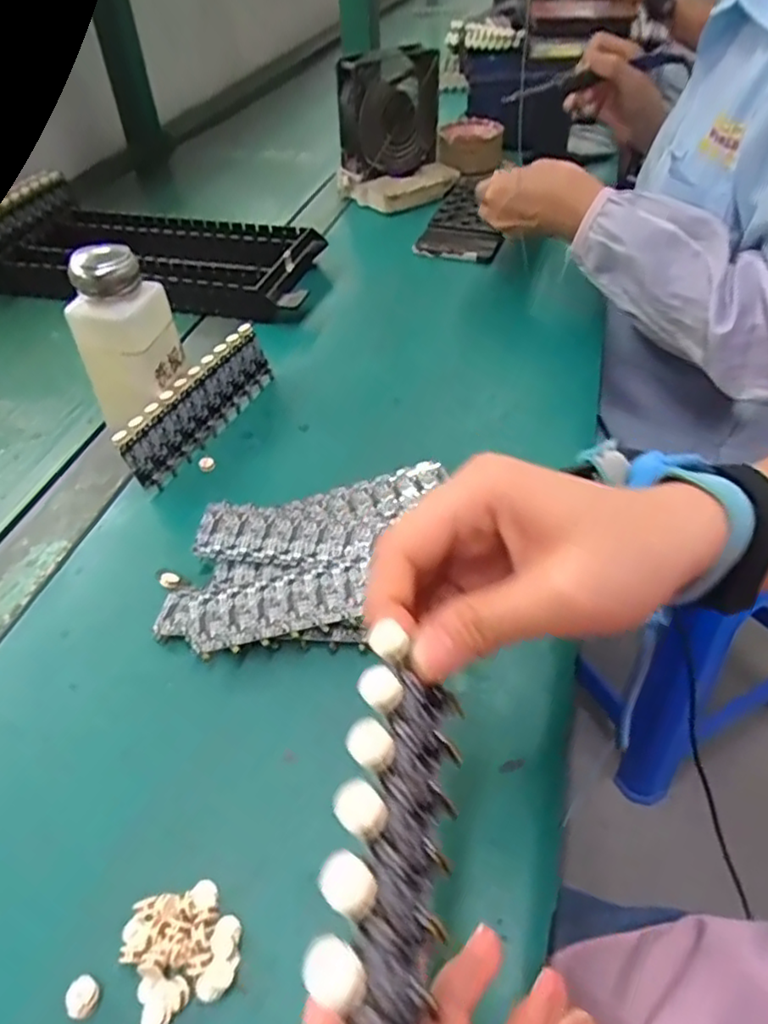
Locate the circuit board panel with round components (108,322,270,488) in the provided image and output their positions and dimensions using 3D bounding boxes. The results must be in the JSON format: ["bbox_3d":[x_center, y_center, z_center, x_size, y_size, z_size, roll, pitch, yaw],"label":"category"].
[{"bbox_3d":[-0.131,-0.078,0.463,0.005,0.048,0.147,4,44,34],"label":"circuit board panel with round components"}]

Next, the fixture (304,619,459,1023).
[{"bbox_3d":[0.002,0.098,0.139,0.009,0.050,0.147,-18,36,24],"label":"fixture"}]

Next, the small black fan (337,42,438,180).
[{"bbox_3d":[0.005,-0.444,0.726,0.108,0.128,0.043,-28,49,-21],"label":"small black fan"}]

